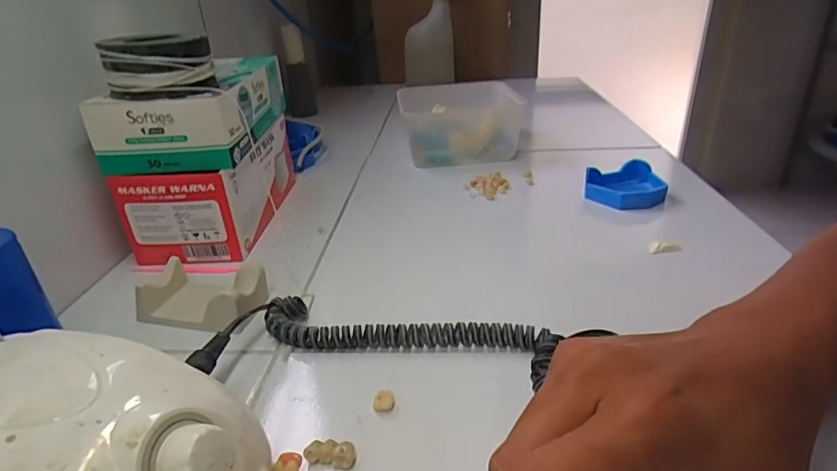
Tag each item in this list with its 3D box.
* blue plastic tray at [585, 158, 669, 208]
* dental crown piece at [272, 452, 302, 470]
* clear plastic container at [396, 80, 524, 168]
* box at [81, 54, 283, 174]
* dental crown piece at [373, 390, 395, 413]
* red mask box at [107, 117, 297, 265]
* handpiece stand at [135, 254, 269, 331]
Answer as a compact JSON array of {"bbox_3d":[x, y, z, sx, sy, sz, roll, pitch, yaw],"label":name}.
[{"bbox_3d":[0.222,-0.056,0.528,0.078,0.025,0.078,9,31,22],"label":"blue plastic tray"},{"bbox_3d":[-0.068,0.121,0.255,0.013,0.012,0.012,6,30,17],"label":"dental crown piece"},{"bbox_3d":[0.067,-0.159,0.703,0.180,0.088,0.149,-4,28,0],"label":"clear plastic container"},{"bbox_3d":[-0.210,-0.124,0.481,0.112,0.062,0.189,-4,28,0],"label":"box"},{"bbox_3d":[-0.021,0.097,0.290,0.013,0.009,0.008,-8,29,-9],"label":"dental crown piece"},{"bbox_3d":[-0.204,-0.055,0.512,0.101,0.087,0.186,-1,28,4],"label":"red mask box"},{"bbox_3d":[-0.169,0.045,0.384,0.092,0.030,0.050,5,29,16],"label":"handpiece stand"}]

